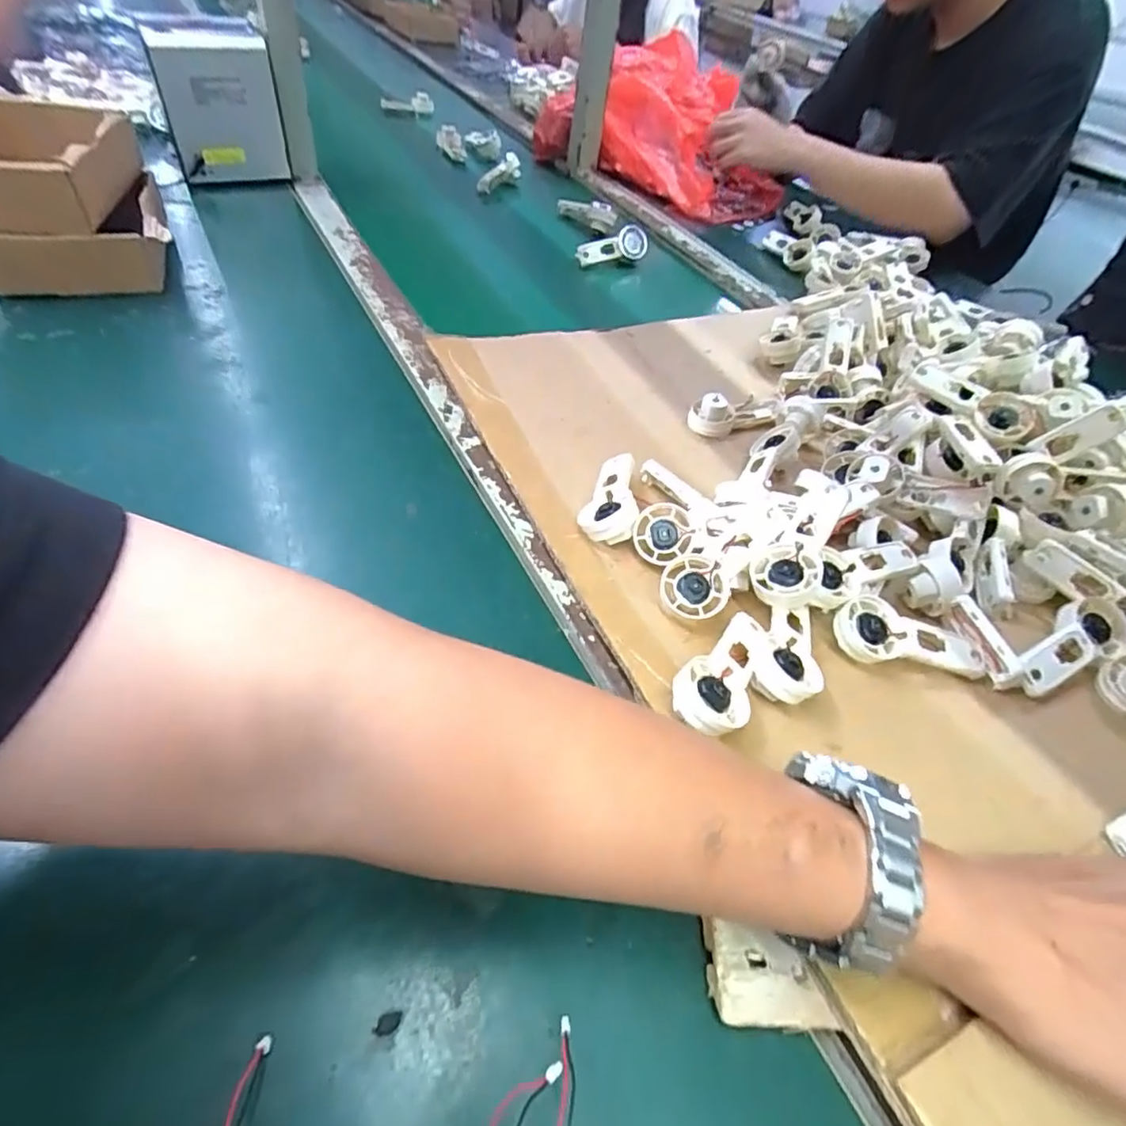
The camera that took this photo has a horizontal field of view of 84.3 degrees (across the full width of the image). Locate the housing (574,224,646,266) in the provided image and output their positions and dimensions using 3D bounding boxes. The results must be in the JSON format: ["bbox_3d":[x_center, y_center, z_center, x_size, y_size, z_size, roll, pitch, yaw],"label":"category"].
[{"bbox_3d":[0.065,-0.403,0.791,0.097,0.038,0.020,-18,53,-25],"label":"housing"}]

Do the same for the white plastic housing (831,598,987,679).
[{"bbox_3d":[0.209,0.046,0.378,0.090,0.027,0.033,8,46,-4],"label":"white plastic housing"}]

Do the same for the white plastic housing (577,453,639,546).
[{"bbox_3d":[0.031,-0.048,0.433,0.036,0.037,0.092,6,48,-1],"label":"white plastic housing"}]

